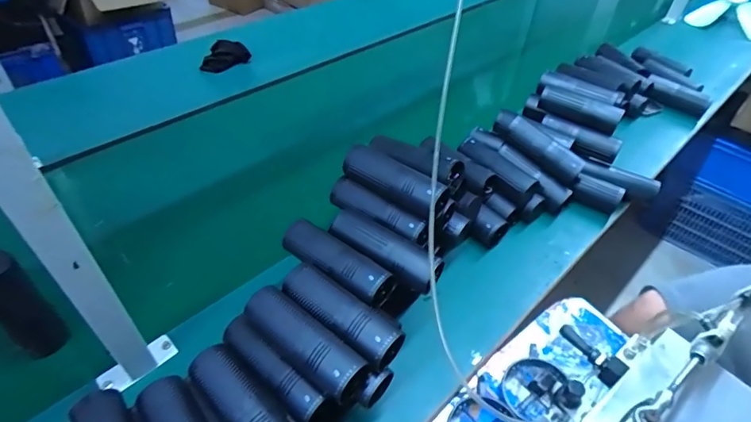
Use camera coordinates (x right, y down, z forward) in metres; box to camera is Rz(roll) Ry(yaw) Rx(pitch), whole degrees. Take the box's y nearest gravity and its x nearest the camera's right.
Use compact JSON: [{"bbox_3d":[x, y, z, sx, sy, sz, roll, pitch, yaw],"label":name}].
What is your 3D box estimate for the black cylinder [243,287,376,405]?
[{"bbox_3d":[-0.084,0.154,0.535,0.164,0.049,0.055,32,52,25],"label":"black cylinder"}]

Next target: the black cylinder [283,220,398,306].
[{"bbox_3d":[-0.054,0.073,0.617,0.159,0.048,0.060,27,50,20],"label":"black cylinder"}]

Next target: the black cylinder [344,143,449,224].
[{"bbox_3d":[0.028,-0.047,0.660,0.164,0.050,0.052,25,49,19],"label":"black cylinder"}]

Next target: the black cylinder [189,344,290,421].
[{"bbox_3d":[-0.153,0.229,0.529,0.055,0.050,0.157,-34,57,-31],"label":"black cylinder"}]

